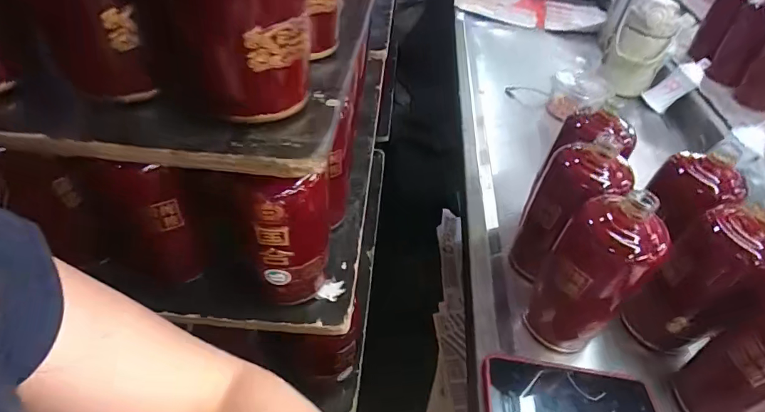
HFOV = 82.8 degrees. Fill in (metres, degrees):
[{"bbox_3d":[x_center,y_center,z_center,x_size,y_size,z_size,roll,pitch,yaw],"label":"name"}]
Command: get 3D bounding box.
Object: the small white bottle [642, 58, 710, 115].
[{"bbox_3d":[0.616,-0.255,0.908,0.047,0.128,0.051,28,34,-32],"label":"small white bottle"}]

